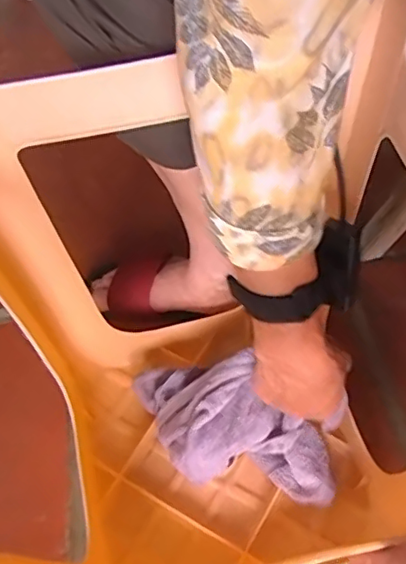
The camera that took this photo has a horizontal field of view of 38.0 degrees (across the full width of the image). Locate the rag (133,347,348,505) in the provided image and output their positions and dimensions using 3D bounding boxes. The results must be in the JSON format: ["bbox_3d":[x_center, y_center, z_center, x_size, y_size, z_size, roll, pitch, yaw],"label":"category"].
[{"bbox_3d":[0.028,0.141,0.561,0.206,0.091,0.100,26,59,8],"label":"rag"}]

